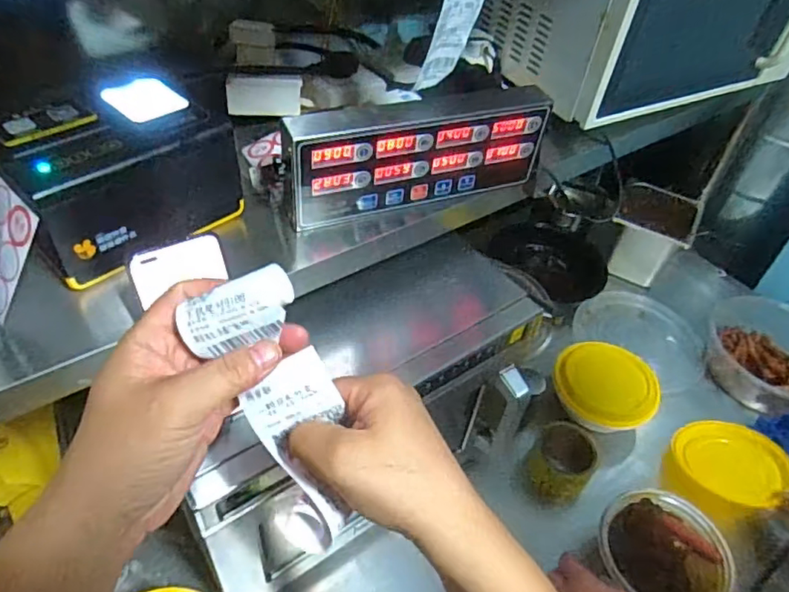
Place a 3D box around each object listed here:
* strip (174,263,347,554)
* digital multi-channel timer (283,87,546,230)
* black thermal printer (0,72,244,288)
[{"bbox_3d":[-0.058,0.061,0.328,0.044,0.172,0.052,11,38,43],"label":"strip"},{"bbox_3d":[0.029,-0.155,0.613,0.296,0.119,0.034,-15,48,-20],"label":"digital multi-channel timer"},{"bbox_3d":[-0.254,-0.119,0.541,0.120,0.110,0.190,33,51,25],"label":"black thermal printer"}]

